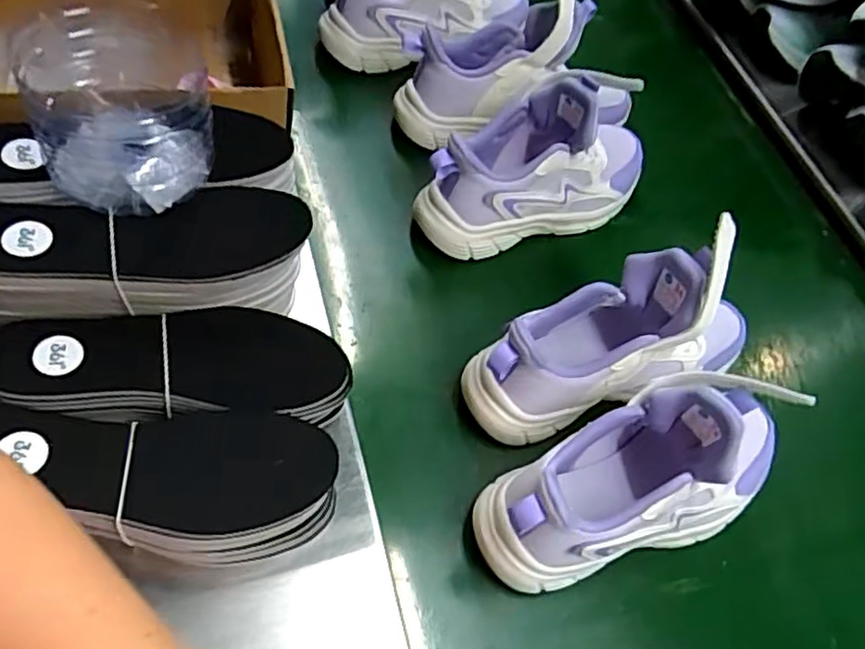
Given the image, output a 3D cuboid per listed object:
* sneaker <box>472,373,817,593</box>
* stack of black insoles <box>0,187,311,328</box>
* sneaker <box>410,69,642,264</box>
[{"bbox_3d":[0.142,0.099,0.458,0.226,0.160,0.076,-15,56,-13],"label":"sneaker"},{"bbox_3d":[-0.188,-0.051,0.442,0.204,0.064,0.072,-6,55,-7],"label":"stack of black insoles"},{"bbox_3d":[0.097,-0.140,0.609,0.236,0.147,0.082,-20,58,-17],"label":"sneaker"}]

